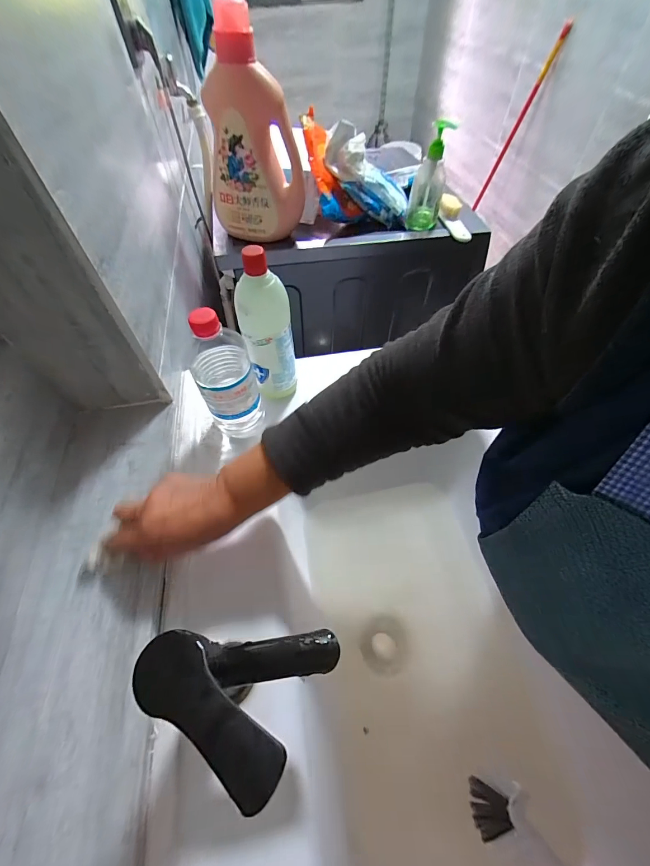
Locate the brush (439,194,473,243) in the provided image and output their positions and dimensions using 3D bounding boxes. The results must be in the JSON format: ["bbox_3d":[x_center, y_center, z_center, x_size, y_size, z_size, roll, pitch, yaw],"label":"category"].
[{"bbox_3d":[0.260,-0.436,0.692,0.043,0.040,0.104,-12,74,-7],"label":"brush"}]

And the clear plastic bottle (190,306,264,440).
[{"bbox_3d":[-0.118,-0.062,0.408,0.070,0.179,0.061,-19,57,-12],"label":"clear plastic bottle"}]

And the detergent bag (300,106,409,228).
[{"bbox_3d":[0.062,-0.502,0.663,0.190,0.145,0.126,-18,57,-11],"label":"detergent bag"}]

